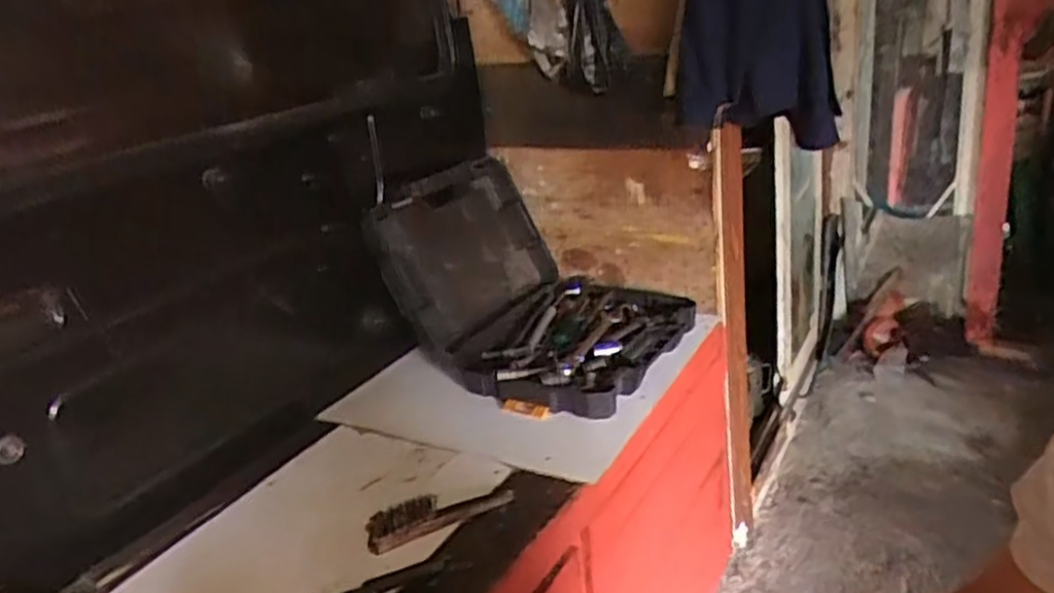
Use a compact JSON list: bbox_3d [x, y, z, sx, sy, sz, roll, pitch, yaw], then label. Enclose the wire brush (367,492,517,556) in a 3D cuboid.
[{"bbox_3d":[-0.125,0.305,1.092,0.213,0.049,0.034,-15,22,-19],"label":"wire brush"}]

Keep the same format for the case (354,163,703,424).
[{"bbox_3d":[0.031,-0.037,1.532,0.512,0.376,0.463,7,25,34],"label":"case"}]

